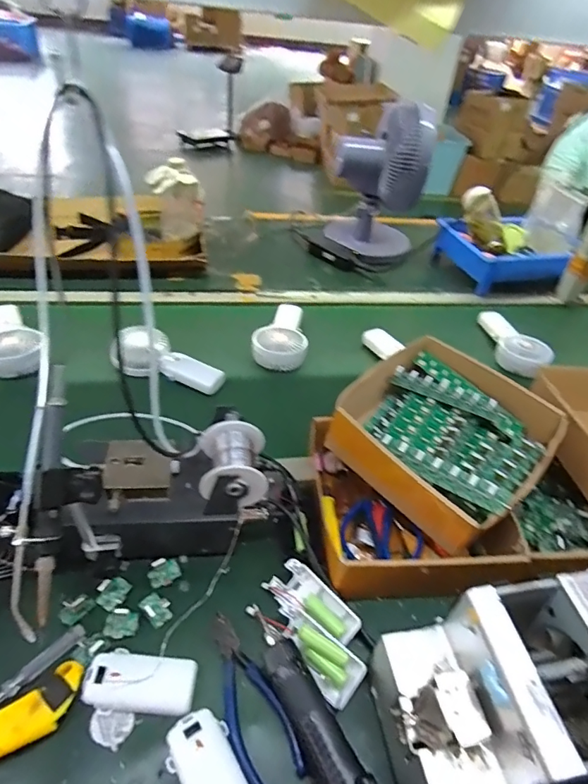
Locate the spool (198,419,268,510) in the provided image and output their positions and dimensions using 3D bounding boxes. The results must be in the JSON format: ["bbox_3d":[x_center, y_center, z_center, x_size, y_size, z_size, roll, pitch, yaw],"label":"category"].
[{"bbox_3d":[-0.063,0.078,0.508,0.064,0.063,0.080,1,41,-8],"label":"spool"}]

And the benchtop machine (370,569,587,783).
[{"bbox_3d":[0.170,0.247,0.393,0.171,0.148,0.121,-3,42,-12],"label":"benchtop machine"}]

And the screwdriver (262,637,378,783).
[{"bbox_3d":[0.036,0.301,0.395,0.045,0.044,0.198,-16,46,-25],"label":"screwdriver"}]

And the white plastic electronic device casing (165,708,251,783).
[{"bbox_3d":[-0.066,0.309,0.394,0.049,0.011,0.094,-24,49,-31],"label":"white plastic electronic device casing"}]

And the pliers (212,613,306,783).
[{"bbox_3d":[-0.045,0.272,0.440,0.052,0.010,0.145,-16,46,-26],"label":"pliers"}]

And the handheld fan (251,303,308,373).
[{"bbox_3d":[-0.020,-0.104,0.860,0.088,0.046,0.173,8,41,0],"label":"handheld fan"}]

